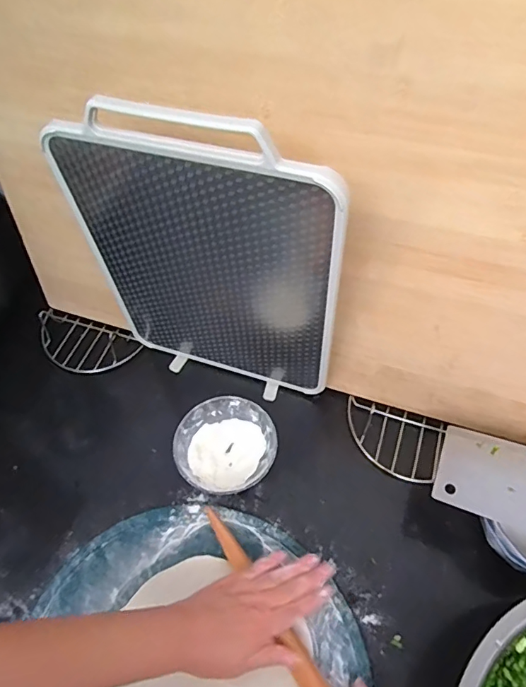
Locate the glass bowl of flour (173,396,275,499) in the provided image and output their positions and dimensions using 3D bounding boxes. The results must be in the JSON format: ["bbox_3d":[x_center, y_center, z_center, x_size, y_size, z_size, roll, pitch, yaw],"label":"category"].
[{"bbox_3d":[-0.044,0.131,0.590,0.115,0.052,0.118,-1,56,2],"label":"glass bowl of flour"}]

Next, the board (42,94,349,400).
[{"bbox_3d":[-0.061,-0.072,0.515,0.283,0.379,0.024,15,58,13],"label":"board"}]

